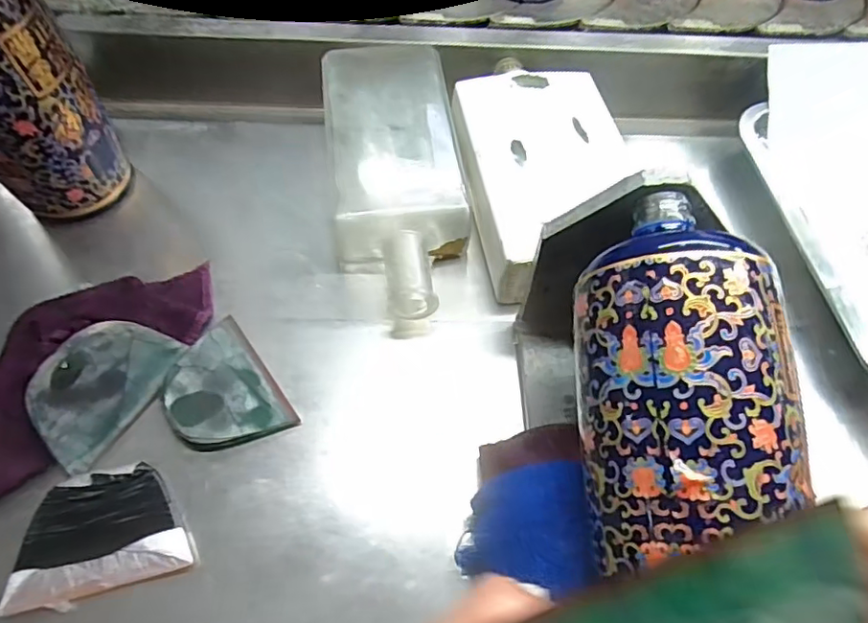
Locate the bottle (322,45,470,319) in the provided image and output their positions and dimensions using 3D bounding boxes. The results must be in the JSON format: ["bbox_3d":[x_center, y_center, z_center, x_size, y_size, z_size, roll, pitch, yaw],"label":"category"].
[{"bbox_3d":[-0.026,-0.099,0.403,0.092,0.044,0.233,-5,63,-6],"label":"bottle"}]

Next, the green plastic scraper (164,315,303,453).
[{"bbox_3d":[-0.125,0.047,0.334,0.058,0.009,0.080,-33,69,-18],"label":"green plastic scraper"}]

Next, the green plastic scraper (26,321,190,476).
[{"bbox_3d":[-0.189,0.040,0.321,0.053,0.004,0.084,43,64,-19],"label":"green plastic scraper"}]

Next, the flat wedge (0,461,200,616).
[{"bbox_3d":[-0.171,0.111,0.292,0.082,0.012,0.061,-15,64,-10],"label":"flat wedge"}]

